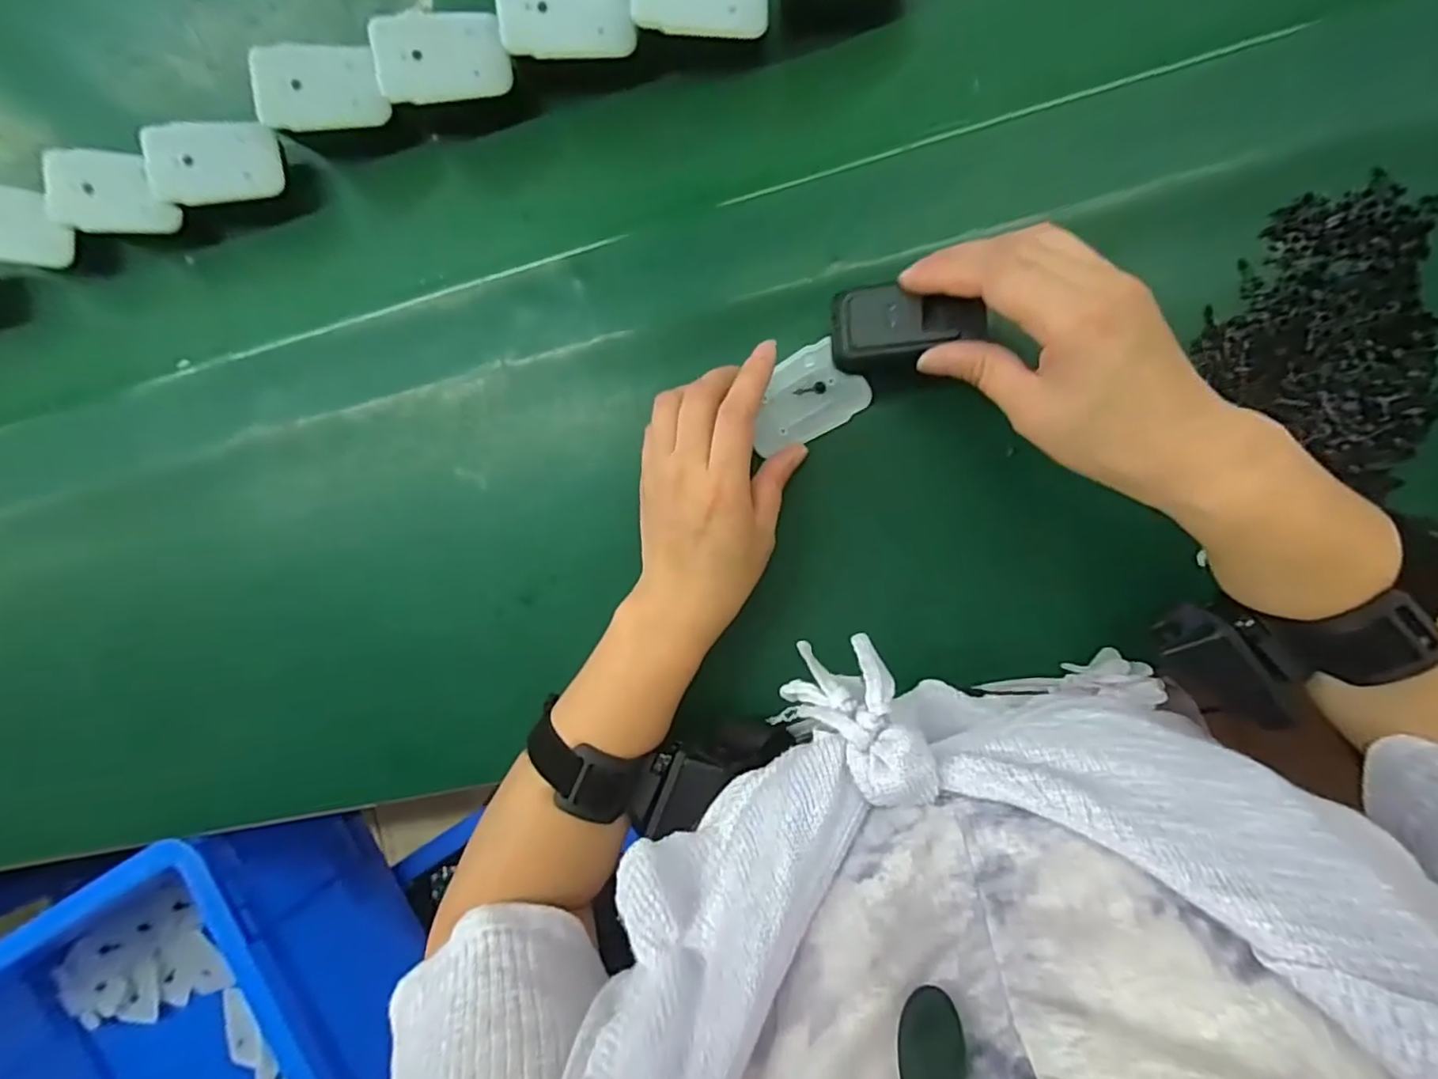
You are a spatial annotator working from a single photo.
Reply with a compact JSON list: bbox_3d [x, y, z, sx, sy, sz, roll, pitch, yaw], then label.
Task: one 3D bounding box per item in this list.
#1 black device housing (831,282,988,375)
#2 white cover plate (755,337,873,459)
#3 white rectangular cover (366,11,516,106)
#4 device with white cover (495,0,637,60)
[{"bbox_3d":[0.087,-0.100,0.284,0.068,0.014,0.034,-1,94,16],"label":"black device housing"},{"bbox_3d":[0.046,-0.079,0.336,0.065,0.005,0.046,-28,90,9],"label":"white cover plate"},{"bbox_3d":[-0.145,-0.253,0.319,0.066,0.006,0.040,-11,107,-6],"label":"white rectangular cover"},{"bbox_3d":[-0.078,-0.269,0.309,0.066,0.005,0.044,-9,94,-8],"label":"device with white cover"}]

